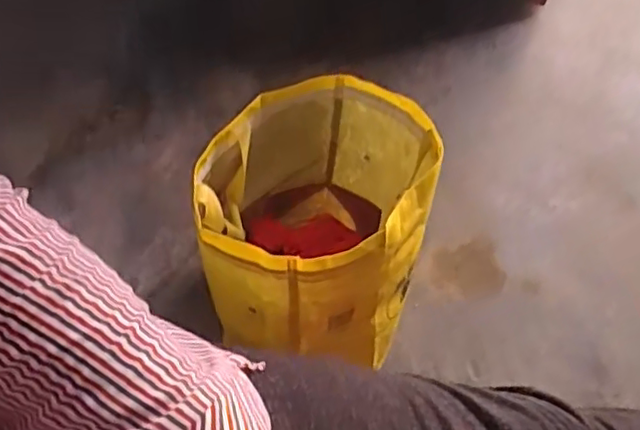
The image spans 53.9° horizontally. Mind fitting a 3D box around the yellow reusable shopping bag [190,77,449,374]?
[{"bbox_3d":[-0.006,0.017,0.708,0.222,0.248,0.259,10,55,4],"label":"yellow reusable shopping bag"}]

